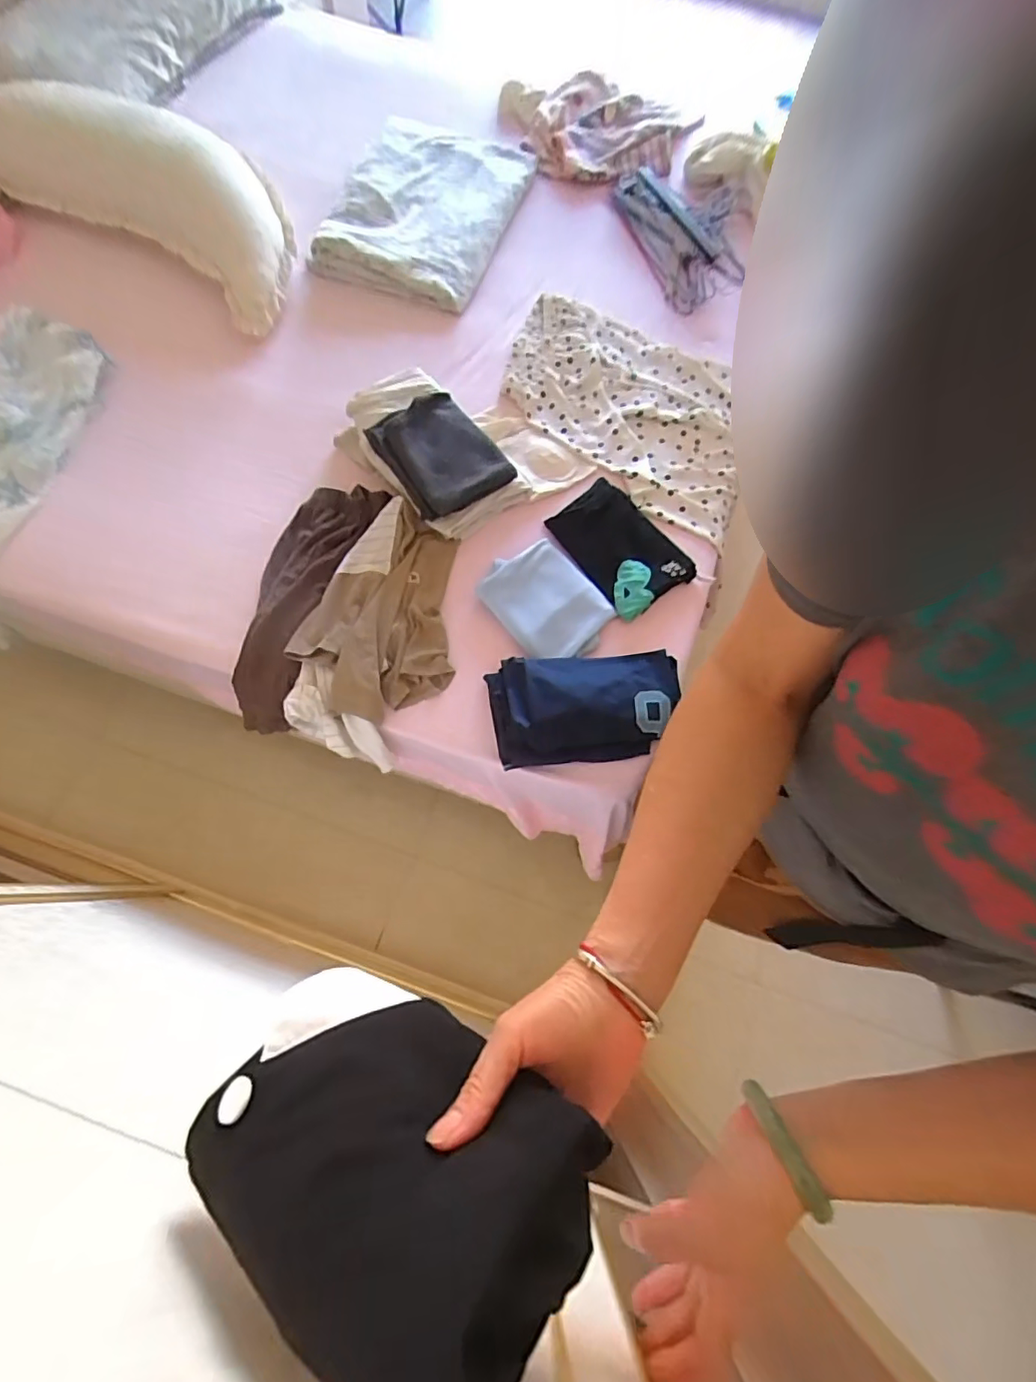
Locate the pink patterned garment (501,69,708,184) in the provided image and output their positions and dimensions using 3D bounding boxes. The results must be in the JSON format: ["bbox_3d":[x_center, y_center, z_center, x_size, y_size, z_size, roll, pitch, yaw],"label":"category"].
[{"bbox_3d":[0.209,-1.388,1.383,0.500,0.060,0.304,-4,71,-4],"label":"pink patterned garment"}]

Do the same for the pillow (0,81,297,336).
[{"bbox_3d":[-0.805,-1.007,1.087,0.816,0.209,0.239,24,71,6],"label":"pillow"}]

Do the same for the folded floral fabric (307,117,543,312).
[{"bbox_3d":[-0.194,-1.069,1.237,0.348,0.072,0.512,17,71,3],"label":"folded floral fabric"}]

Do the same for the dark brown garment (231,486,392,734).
[{"bbox_3d":[-0.372,-0.161,0.964,0.147,0.104,0.453,21,71,5],"label":"dark brown garment"}]

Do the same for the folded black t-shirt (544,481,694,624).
[{"bbox_3d":[0.181,-0.261,0.997,0.174,0.022,0.239,-34,76,-13],"label":"folded black t-shirt"}]

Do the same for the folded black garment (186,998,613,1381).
[{"bbox_3d":[-0.067,0.231,0.284,0.193,0.022,0.133,16,42,32],"label":"folded black garment"}]

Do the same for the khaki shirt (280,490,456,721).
[{"bbox_3d":[-0.199,-0.128,0.928,0.244,0.057,0.361,27,72,7],"label":"khaki shirt"}]

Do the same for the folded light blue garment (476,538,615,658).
[{"bbox_3d":[0.053,-0.151,0.953,0.156,0.029,0.203,-42,77,-15],"label":"folded light blue garment"}]

